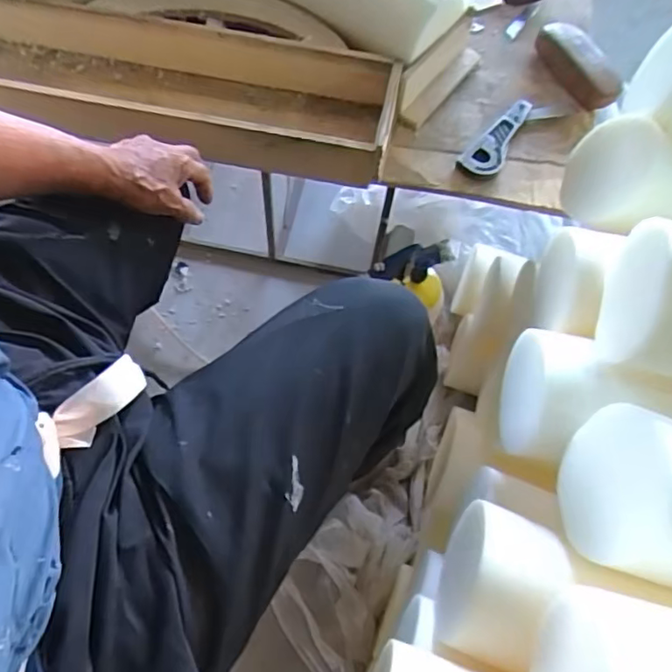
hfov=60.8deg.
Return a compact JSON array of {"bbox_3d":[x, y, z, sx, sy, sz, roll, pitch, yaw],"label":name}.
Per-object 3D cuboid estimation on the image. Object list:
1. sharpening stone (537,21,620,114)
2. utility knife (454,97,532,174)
[{"bbox_3d":[0.364,-0.413,0.866,0.065,0.050,0.163,-20,68,-12],"label":"sharpening stone"},{"bbox_3d":[0.235,-0.277,0.809,0.051,0.025,0.157,38,68,14],"label":"utility knife"}]

